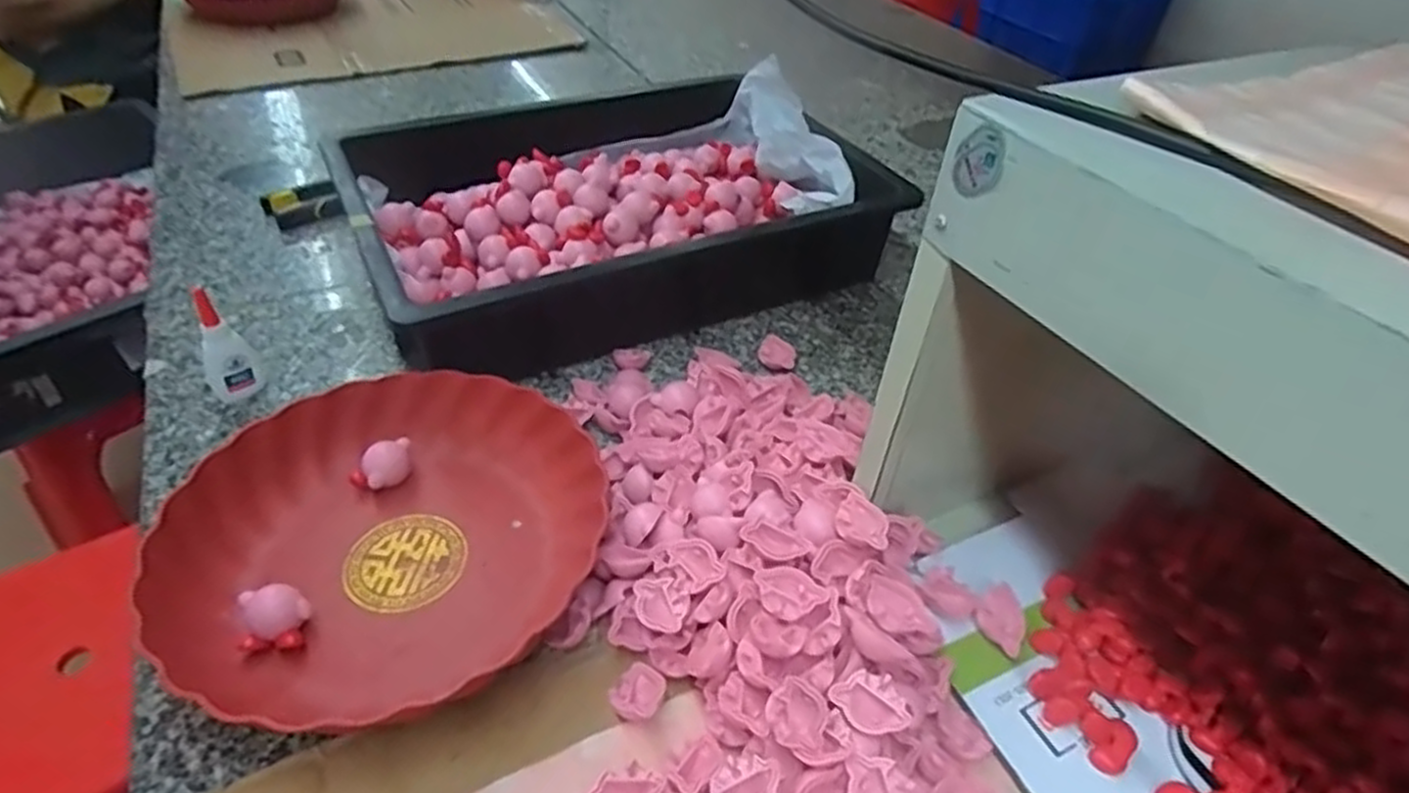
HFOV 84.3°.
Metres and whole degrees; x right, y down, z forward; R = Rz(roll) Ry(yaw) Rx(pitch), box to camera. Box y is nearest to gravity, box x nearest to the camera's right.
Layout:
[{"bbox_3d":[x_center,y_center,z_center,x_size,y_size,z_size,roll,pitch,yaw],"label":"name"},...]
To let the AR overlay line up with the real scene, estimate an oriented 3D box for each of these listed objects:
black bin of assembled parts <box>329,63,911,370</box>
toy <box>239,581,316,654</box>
[{"bbox_3d":[-0.084,-0.169,0.707,0.424,0.115,0.307,-22,44,-22],"label":"black bin of assembled parts"},{"bbox_3d":[-0.233,0.121,0.420,0.031,0.032,0.027,0,40,2],"label":"toy"}]

